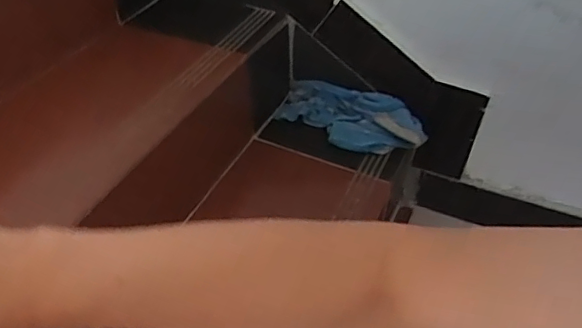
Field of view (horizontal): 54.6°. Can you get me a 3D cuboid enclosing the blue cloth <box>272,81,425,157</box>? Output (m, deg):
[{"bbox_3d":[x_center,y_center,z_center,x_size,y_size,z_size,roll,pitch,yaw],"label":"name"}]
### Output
[{"bbox_3d":[0.119,-0.090,1.146,0.298,0.046,0.127,13,73,18],"label":"blue cloth"}]

